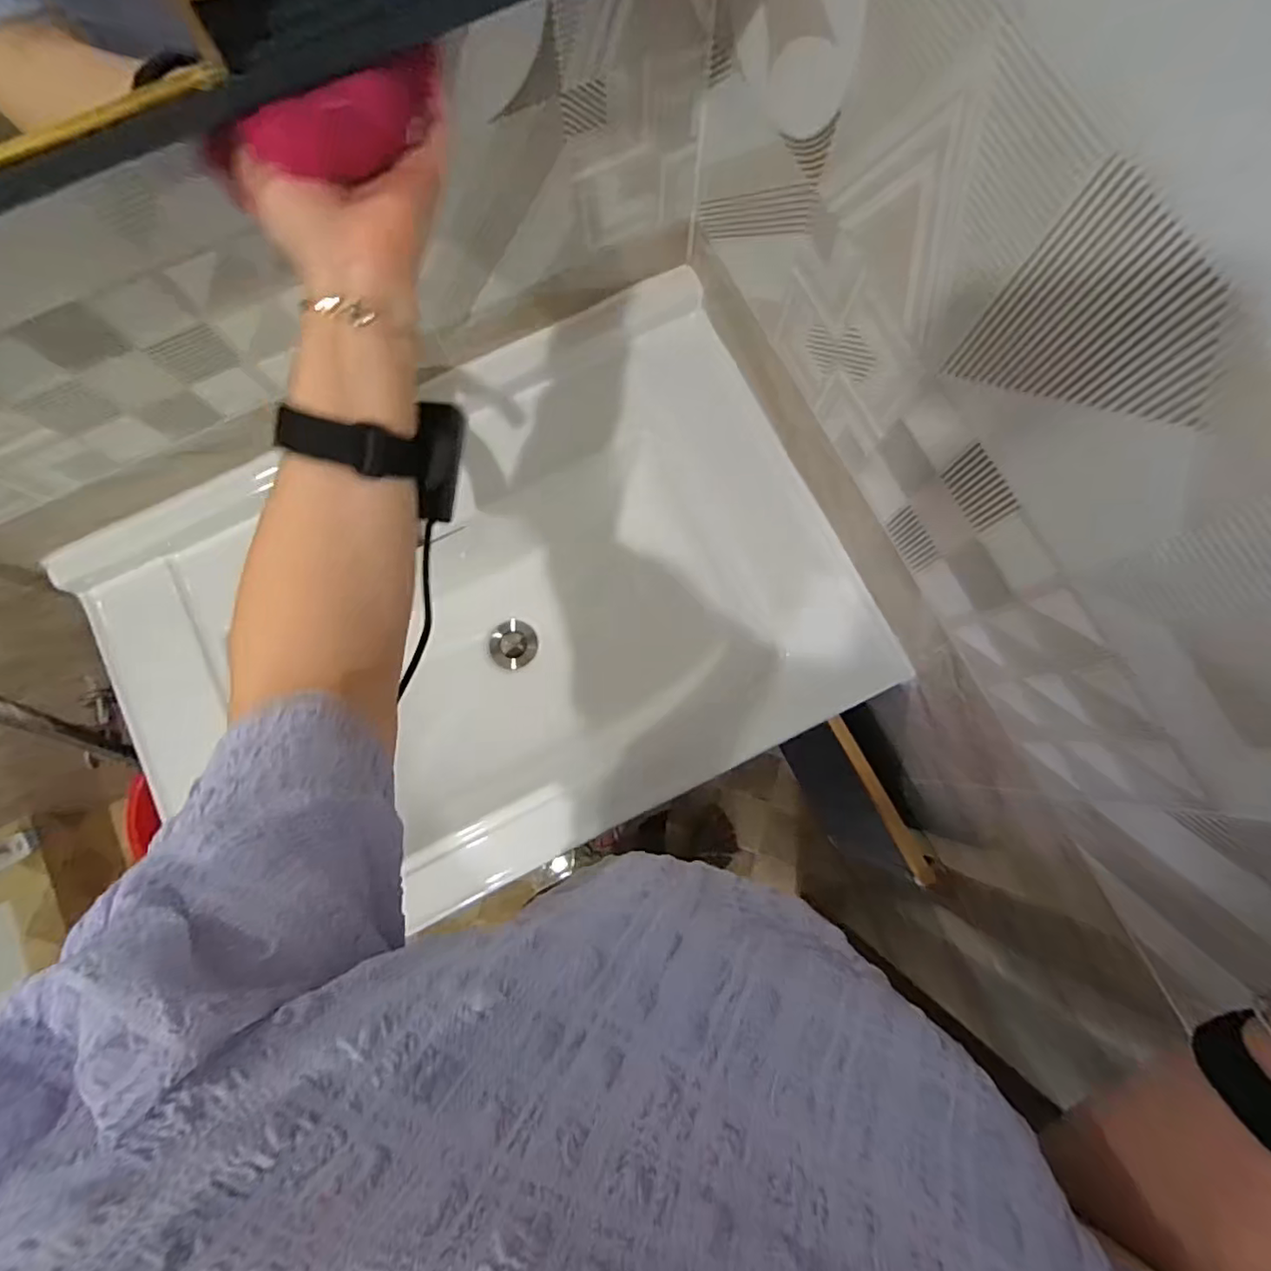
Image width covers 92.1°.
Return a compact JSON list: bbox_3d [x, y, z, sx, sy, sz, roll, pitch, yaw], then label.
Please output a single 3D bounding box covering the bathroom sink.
[{"bbox_3d":[-0.151,-0.006,0.682,0.699,0.220,0.463,-26,80,-4],"label":"bathroom sink"}]

